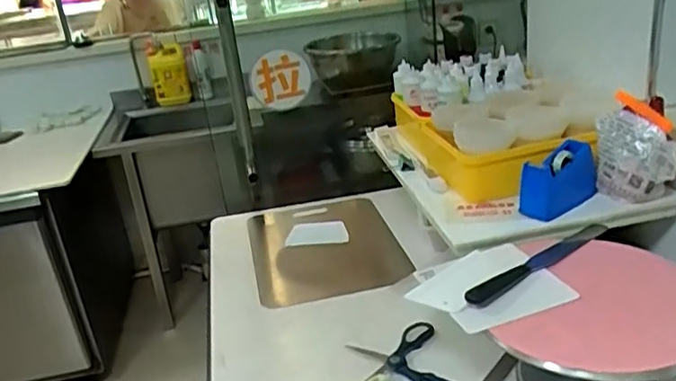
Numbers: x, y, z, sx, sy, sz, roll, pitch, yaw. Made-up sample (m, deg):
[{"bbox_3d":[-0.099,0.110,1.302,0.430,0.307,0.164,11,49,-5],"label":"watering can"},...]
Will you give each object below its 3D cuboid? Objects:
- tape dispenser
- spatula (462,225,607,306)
[{"bbox_3d":[0.363,-0.019,1.005,0.139,0.091,0.052,-20,27,-28],"label":"tape dispenser"},{"bbox_3d":[0.290,0.093,0.862,0.303,0.014,0.035,-22,28,-32],"label":"spatula"}]

